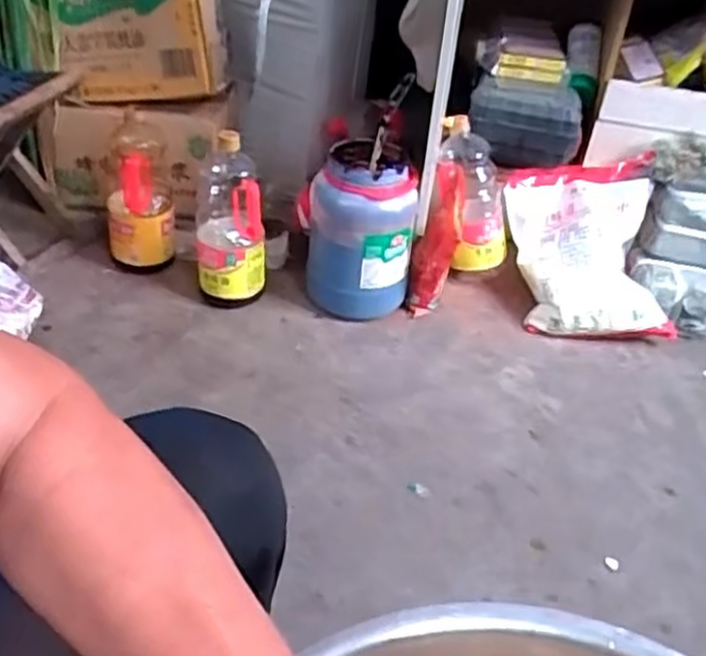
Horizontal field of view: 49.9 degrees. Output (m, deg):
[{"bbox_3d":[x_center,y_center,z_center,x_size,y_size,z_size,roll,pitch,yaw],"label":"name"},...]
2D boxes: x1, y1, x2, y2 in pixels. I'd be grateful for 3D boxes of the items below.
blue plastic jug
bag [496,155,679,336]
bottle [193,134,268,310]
[{"bbox_3d":[0.005,-0.157,1.235,0.175,0.253,0.155,4,39,-4],"label":"blue plastic jug"},{"bbox_3d":[0.400,-0.129,1.298,0.262,0.209,0.233,2,39,-6],"label":"bag"},{"bbox_3d":[-0.194,-0.160,1.202,0.107,0.267,0.092,-3,40,-12],"label":"bottle"}]

